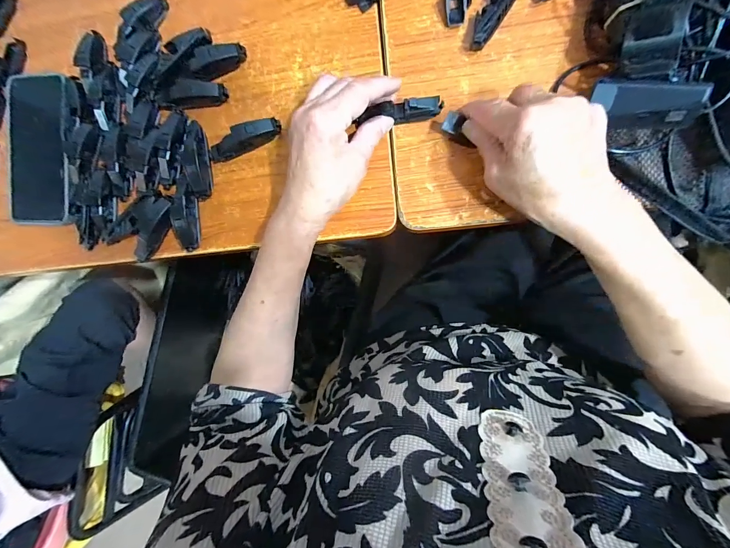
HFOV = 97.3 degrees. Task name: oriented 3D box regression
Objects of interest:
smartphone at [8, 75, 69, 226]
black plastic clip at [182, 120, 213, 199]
[{"bbox_3d":[-0.368,-0.139,0.364,0.086,0.014,0.162,0,93,15],"label":"smartphone"},{"bbox_3d":[-0.176,-0.120,0.337,0.024,0.015,0.078,-5,91,7],"label":"black plastic clip"}]

